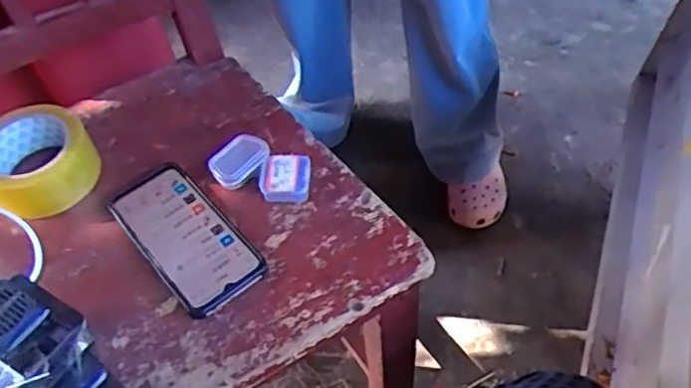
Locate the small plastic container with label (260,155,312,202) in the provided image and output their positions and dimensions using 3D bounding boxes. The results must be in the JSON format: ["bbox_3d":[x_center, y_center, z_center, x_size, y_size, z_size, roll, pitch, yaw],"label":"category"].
[{"bbox_3d":[-0.057,-0.017,0.600,0.047,0.018,0.048,-3,52,2],"label":"small plastic container with label"}]

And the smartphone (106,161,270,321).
[{"bbox_3d":[-0.147,0.035,0.568,0.077,0.011,0.168,-35,58,-21],"label":"smartphone"}]

